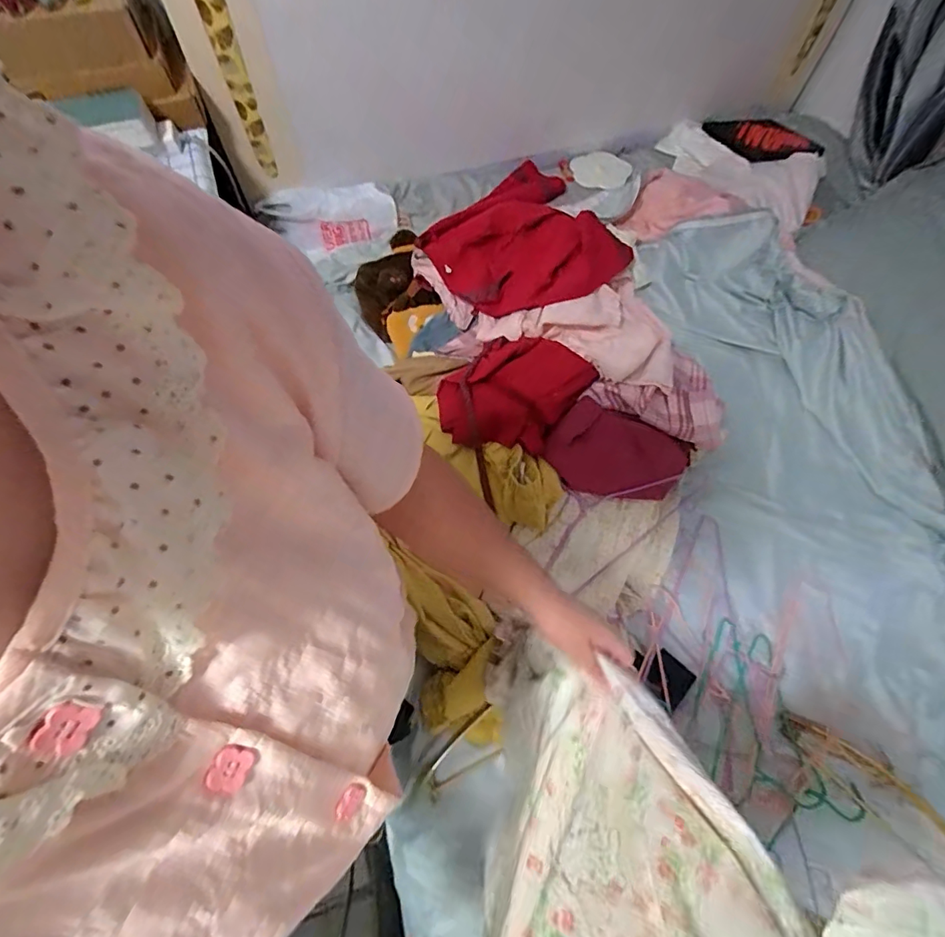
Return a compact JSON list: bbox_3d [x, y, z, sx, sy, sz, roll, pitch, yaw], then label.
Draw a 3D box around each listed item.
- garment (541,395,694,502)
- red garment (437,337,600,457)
[{"bbox_3d":[0.258,-0.031,0.840,0.274,0.084,0.148,2,68,-1],"label":"garment"},{"bbox_3d":[0.070,-0.133,0.863,0.203,0.043,0.249,33,71,11],"label":"red garment"}]

